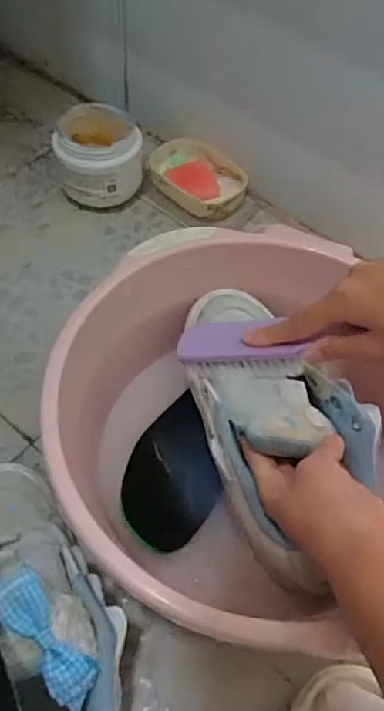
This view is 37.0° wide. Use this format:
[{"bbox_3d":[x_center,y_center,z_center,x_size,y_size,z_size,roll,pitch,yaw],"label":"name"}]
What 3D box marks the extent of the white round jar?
[{"bbox_3d":[-0.106,-0.223,0.661,0.093,0.091,0.082,-1,55,-4],"label":"white round jar"}]

